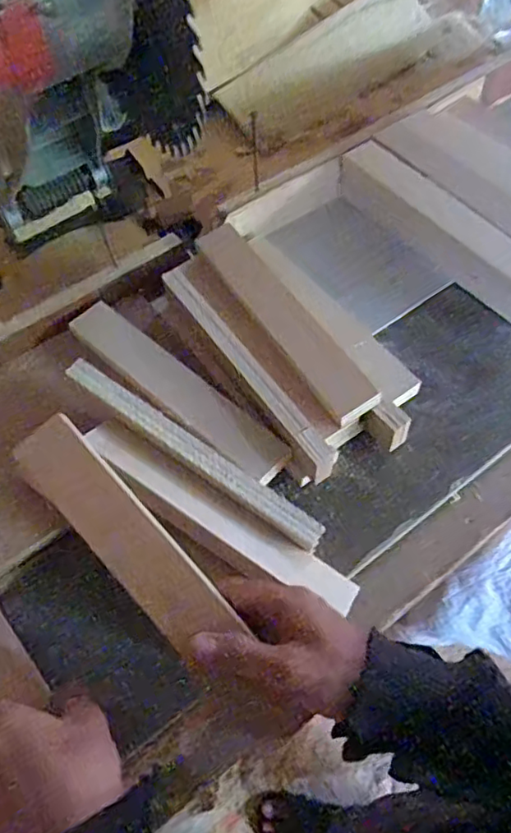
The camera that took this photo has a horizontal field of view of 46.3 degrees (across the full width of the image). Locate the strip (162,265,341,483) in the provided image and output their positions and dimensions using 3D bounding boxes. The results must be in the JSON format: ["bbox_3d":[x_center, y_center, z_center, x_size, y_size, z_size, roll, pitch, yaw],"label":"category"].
[{"bbox_3d":[-0.009,-0.048,0.509,0.026,0.018,0.245,-30,66,-14],"label":"strip"}]

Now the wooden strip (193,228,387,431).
[{"bbox_3d":[0.021,-0.093,0.532,0.041,0.017,0.241,-33,61,-6],"label":"wooden strip"}]

